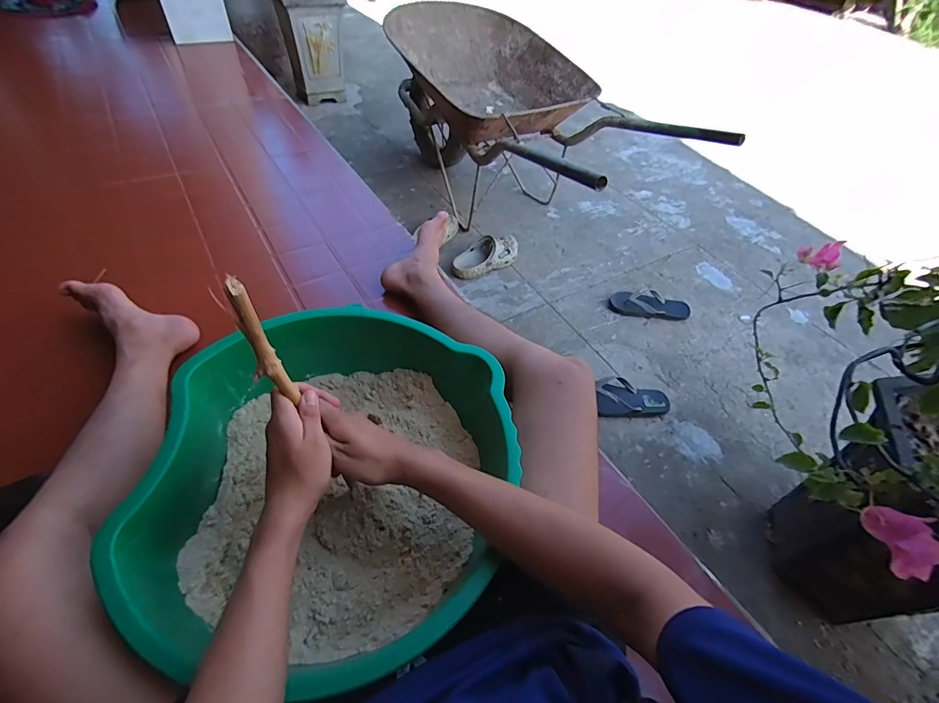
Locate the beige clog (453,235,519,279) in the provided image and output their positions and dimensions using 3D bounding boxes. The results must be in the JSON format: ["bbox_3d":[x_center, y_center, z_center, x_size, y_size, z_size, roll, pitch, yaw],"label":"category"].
[{"bbox_3d":[0.061,-0.333,1.504,0.266,0.076,0.115,-22,54,-22],"label":"beige clog"}]

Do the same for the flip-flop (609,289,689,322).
[{"bbox_3d":[0.587,-0.155,1.410,0.266,0.042,0.112,6,48,1],"label":"flip-flop"}]

